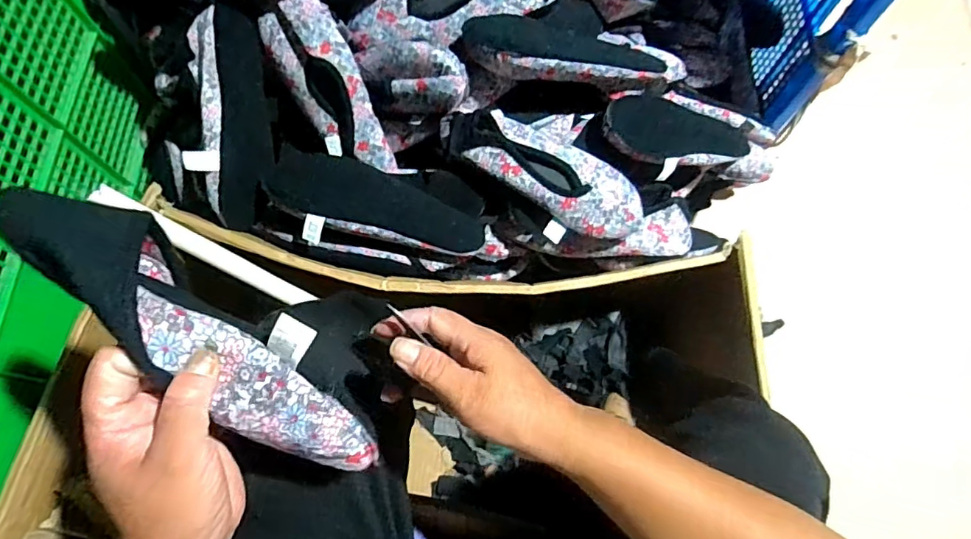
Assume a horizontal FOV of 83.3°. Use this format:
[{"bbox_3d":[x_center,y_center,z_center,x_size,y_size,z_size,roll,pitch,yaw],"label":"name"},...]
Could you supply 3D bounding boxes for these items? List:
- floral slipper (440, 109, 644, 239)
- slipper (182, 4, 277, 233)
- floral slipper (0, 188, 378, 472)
[{"bbox_3d":[0.068,-0.114,0.634,0.253,0.058,0.093,27,71,-5],"label":"floral slipper"},{"bbox_3d":[-0.295,-0.170,0.640,0.066,0.108,0.242,3,105,-1],"label":"slipper"},{"bbox_3d":[-0.147,0.038,0.300,0.220,0.051,0.061,42,73,-11],"label":"floral slipper"}]

